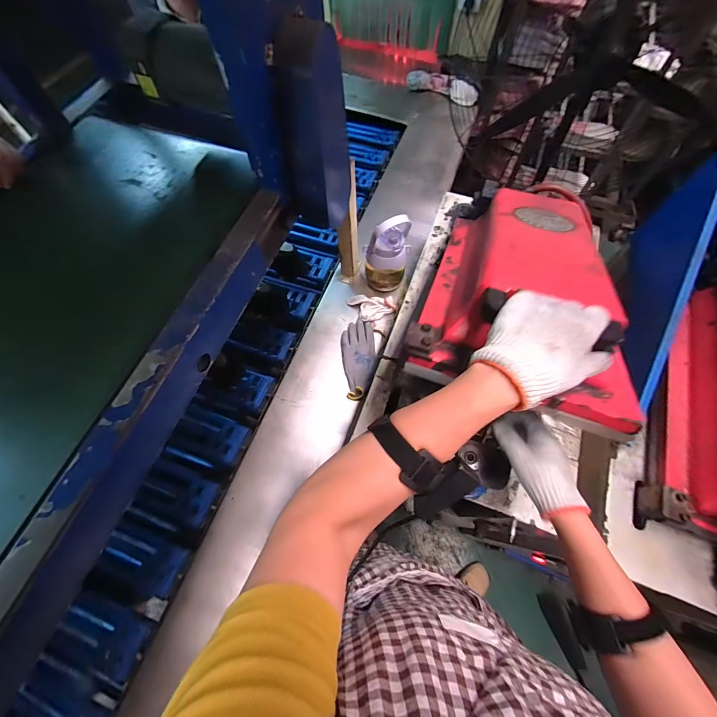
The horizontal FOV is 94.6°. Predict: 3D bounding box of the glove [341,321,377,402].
[{"bbox_3d":[0.003,0.000,0.836,0.085,0.019,0.208,-6,66,-1],"label":"glove"}]

